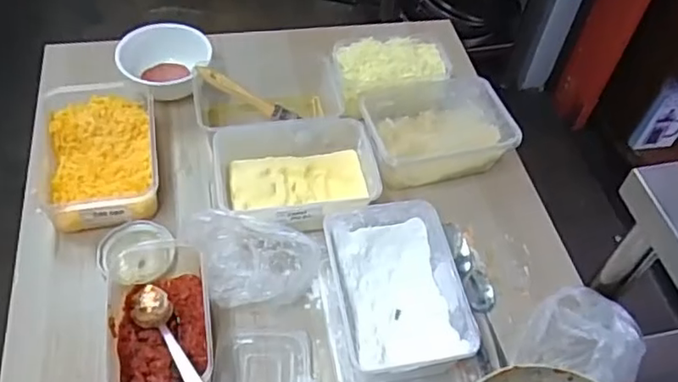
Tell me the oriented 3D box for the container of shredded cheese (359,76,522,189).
[{"bbox_3d":[0.117,-0.078,0.757,0.176,0.070,0.115,-7,53,-10],"label":"container of shredded cheese"}]

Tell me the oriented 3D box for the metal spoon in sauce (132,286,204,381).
[{"bbox_3d":[-0.157,0.136,0.547,0.036,0.023,0.181,-23,25,-21],"label":"metal spoon in sauce"}]

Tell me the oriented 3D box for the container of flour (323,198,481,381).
[{"bbox_3d":[0.057,0.102,0.601,0.117,0.063,0.172,-8,53,-11],"label":"container of flour"}]

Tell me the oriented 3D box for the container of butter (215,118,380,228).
[{"bbox_3d":[-0.051,-0.020,0.688,0.178,0.053,0.142,-2,52,-7],"label":"container of butter"}]

